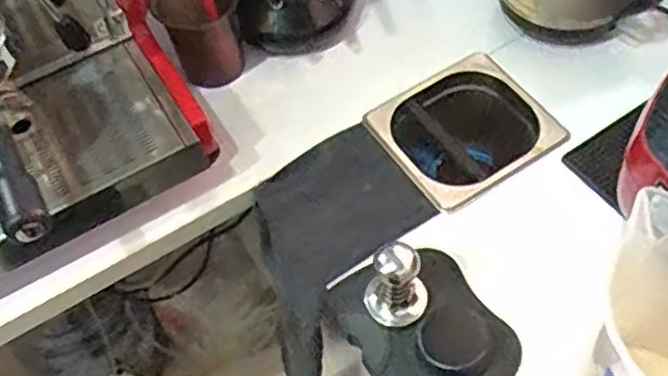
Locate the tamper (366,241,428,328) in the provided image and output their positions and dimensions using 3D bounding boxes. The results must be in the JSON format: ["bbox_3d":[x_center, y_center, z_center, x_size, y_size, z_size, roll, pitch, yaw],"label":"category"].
[{"bbox_3d":[0.055,0.087,0.638,0.058,0.078,0.049,-3,57,3],"label":"tamper"}]

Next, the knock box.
[{"bbox_3d":[0.147,-0.036,0.840,0.176,0.145,0.163,-30,59,-14],"label":"knock box"}]

